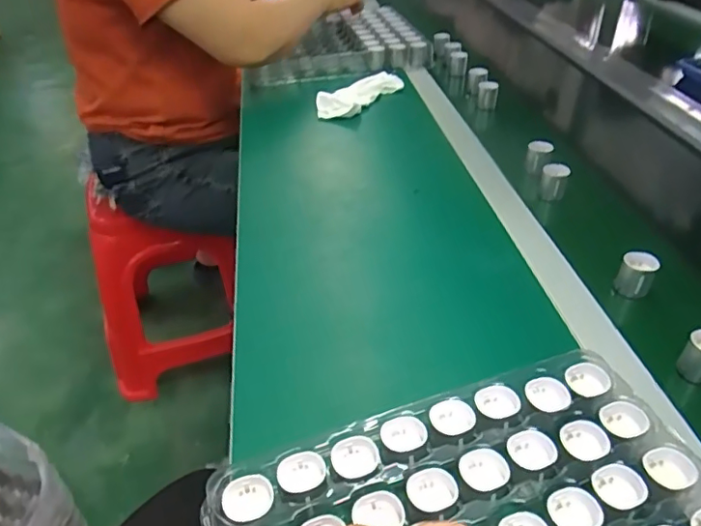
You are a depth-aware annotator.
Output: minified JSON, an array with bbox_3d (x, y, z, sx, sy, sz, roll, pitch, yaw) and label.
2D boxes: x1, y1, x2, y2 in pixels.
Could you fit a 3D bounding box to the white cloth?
[{"bbox_3d":[0.017,-0.279,0.895,0.068,0.023,0.190,24,46,28],"label":"white cloth"}]

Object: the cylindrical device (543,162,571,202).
[{"bbox_3d":[0.247,-0.098,0.666,0.030,0.041,0.025,13,41,17],"label":"cylindrical device"}]

